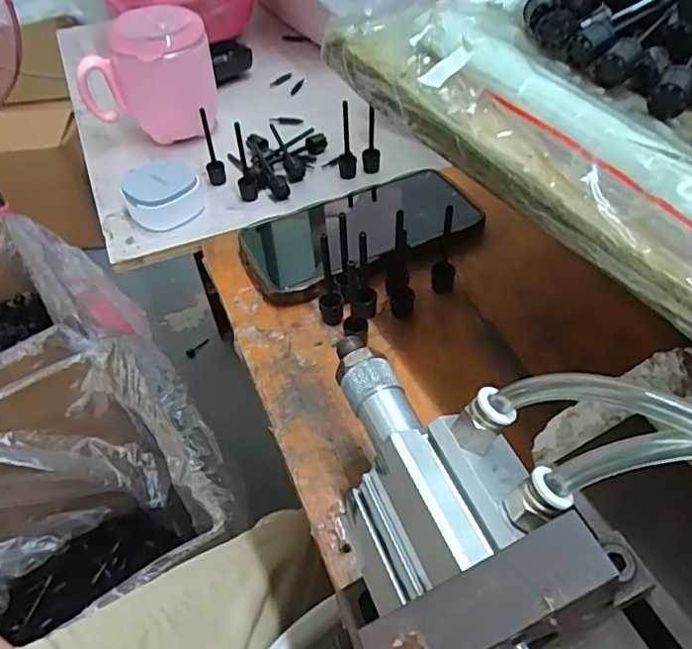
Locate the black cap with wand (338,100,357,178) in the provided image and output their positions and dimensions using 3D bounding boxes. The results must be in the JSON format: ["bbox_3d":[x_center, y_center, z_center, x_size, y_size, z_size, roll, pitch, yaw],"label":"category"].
[{"bbox_3d":[0.000,-0.148,0.460,0.013,0.060,0.018,-11,48,-7],"label":"black cap with wand"}]

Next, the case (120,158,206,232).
[{"bbox_3d":[-0.144,-0.103,0.450,0.055,0.033,0.058,-21,50,-16],"label":"case"}]

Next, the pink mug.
[{"bbox_3d":[-0.170,-0.212,0.500,0.107,0.104,0.074,-10,48,-5],"label":"pink mug"}]

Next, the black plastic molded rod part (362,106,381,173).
[{"bbox_3d":[0.020,-0.151,0.468,0.013,0.056,0.011,16,50,17],"label":"black plastic molded rod part"}]

